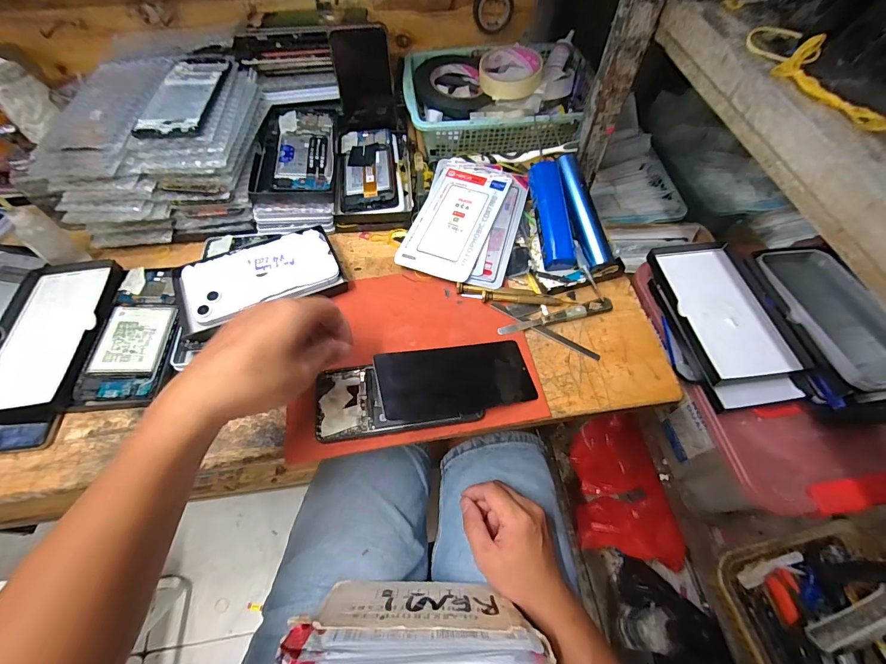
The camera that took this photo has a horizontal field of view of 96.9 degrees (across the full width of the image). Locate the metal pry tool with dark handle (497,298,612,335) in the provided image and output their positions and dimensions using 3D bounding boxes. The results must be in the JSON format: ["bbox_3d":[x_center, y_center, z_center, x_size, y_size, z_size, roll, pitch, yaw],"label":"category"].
[{"bbox_3d":[0.127,-0.017,0.442,0.135,0.011,0.013,-13,61,-7],"label":"metal pry tool with dark handle"}]

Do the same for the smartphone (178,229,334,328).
[{"bbox_3d":[-0.206,-0.068,0.444,0.159,0.016,0.080,-22,62,-11],"label":"smartphone"}]

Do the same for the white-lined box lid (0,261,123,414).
[{"bbox_3d":[-0.422,-0.010,0.428,0.110,0.018,0.195,-4,60,-1],"label":"white-lined box lid"}]

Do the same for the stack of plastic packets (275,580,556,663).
[{"bbox_3d":[-0.026,0.292,0.353,0.211,0.139,0.085,2,81,-7],"label":"stack of plastic packets"}]

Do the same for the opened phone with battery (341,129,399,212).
[{"bbox_3d":[-0.101,-0.225,0.535,0.072,0.012,0.156,-6,60,-3],"label":"opened phone with battery"}]

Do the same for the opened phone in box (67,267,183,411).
[{"bbox_3d":[-0.330,-0.004,0.422,0.083,0.017,0.166,-4,60,-2],"label":"opened phone in box"}]

